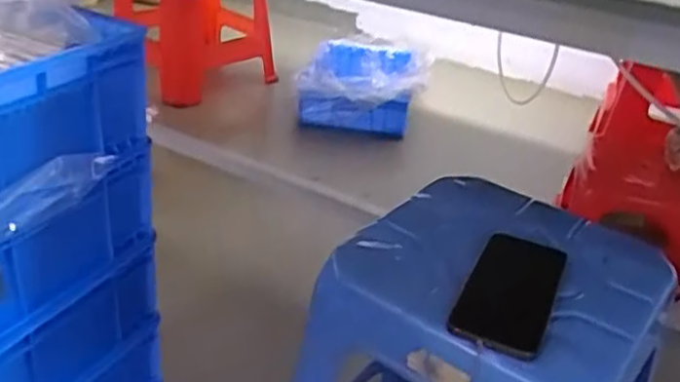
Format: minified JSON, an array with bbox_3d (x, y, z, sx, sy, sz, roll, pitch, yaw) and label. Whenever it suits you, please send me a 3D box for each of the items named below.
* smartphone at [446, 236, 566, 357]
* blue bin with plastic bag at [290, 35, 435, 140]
[{"bbox_3d":[0.150,0.088,0.594,0.075,0.013,0.144,23,42,14],"label":"smartphone"},{"bbox_3d":[0.073,-0.278,1.825,0.314,0.165,0.416,10,31,9],"label":"blue bin with plastic bag"}]

